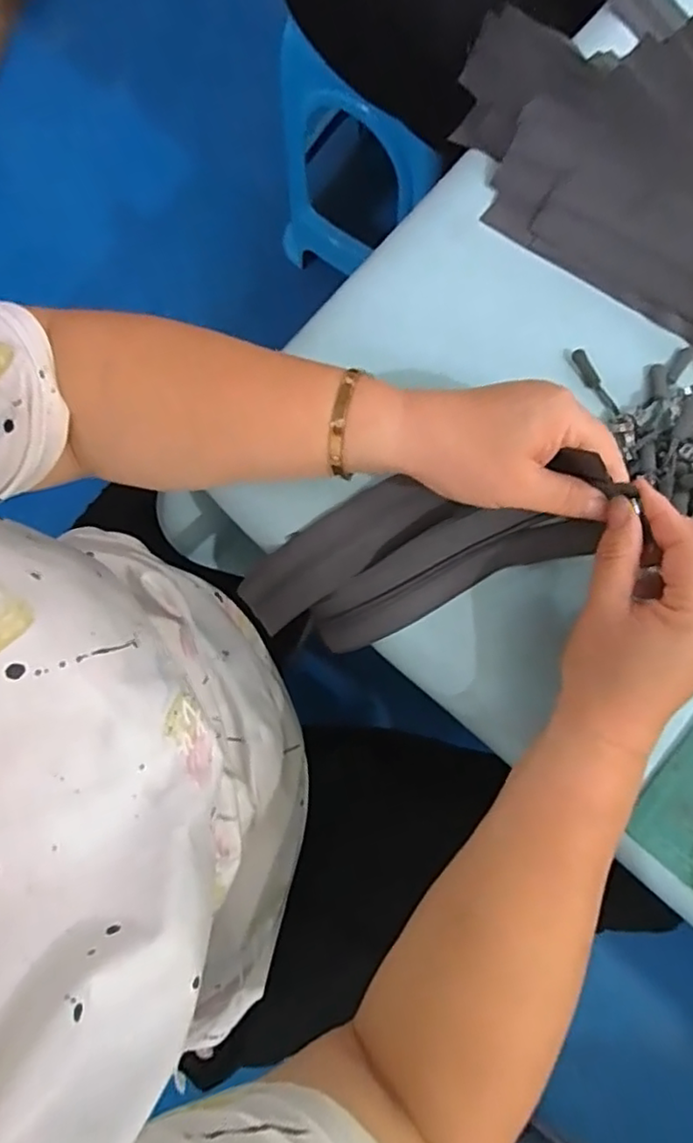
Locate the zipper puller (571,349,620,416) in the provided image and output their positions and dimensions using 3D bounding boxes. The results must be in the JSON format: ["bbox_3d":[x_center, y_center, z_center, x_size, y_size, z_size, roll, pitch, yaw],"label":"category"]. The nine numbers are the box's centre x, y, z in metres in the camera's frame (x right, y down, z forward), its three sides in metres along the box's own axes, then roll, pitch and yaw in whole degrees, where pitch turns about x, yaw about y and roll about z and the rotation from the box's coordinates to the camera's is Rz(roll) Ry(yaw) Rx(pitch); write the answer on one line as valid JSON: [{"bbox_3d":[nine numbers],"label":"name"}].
[{"bbox_3d":[0.153,-0.116,0.387,0.007,0.004,0.047,-26,80,-1],"label":"zipper puller"}]

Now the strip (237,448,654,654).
[{"bbox_3d":[0.038,-0.012,0.359,0.230,0.048,0.085,-15,79,16],"label":"strip"}]

